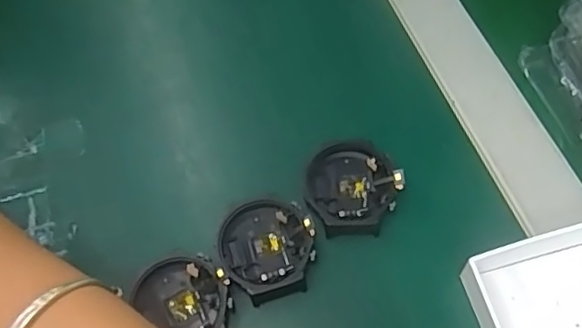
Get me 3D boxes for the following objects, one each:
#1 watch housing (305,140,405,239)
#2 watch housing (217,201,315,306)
[{"bbox_3d":[0.033,0.013,0.309,0.049,0.011,0.050,-1,61,2],"label":"watch housing"},{"bbox_3d":[-0.011,0.042,0.293,0.048,0.009,0.050,-1,61,2],"label":"watch housing"}]

